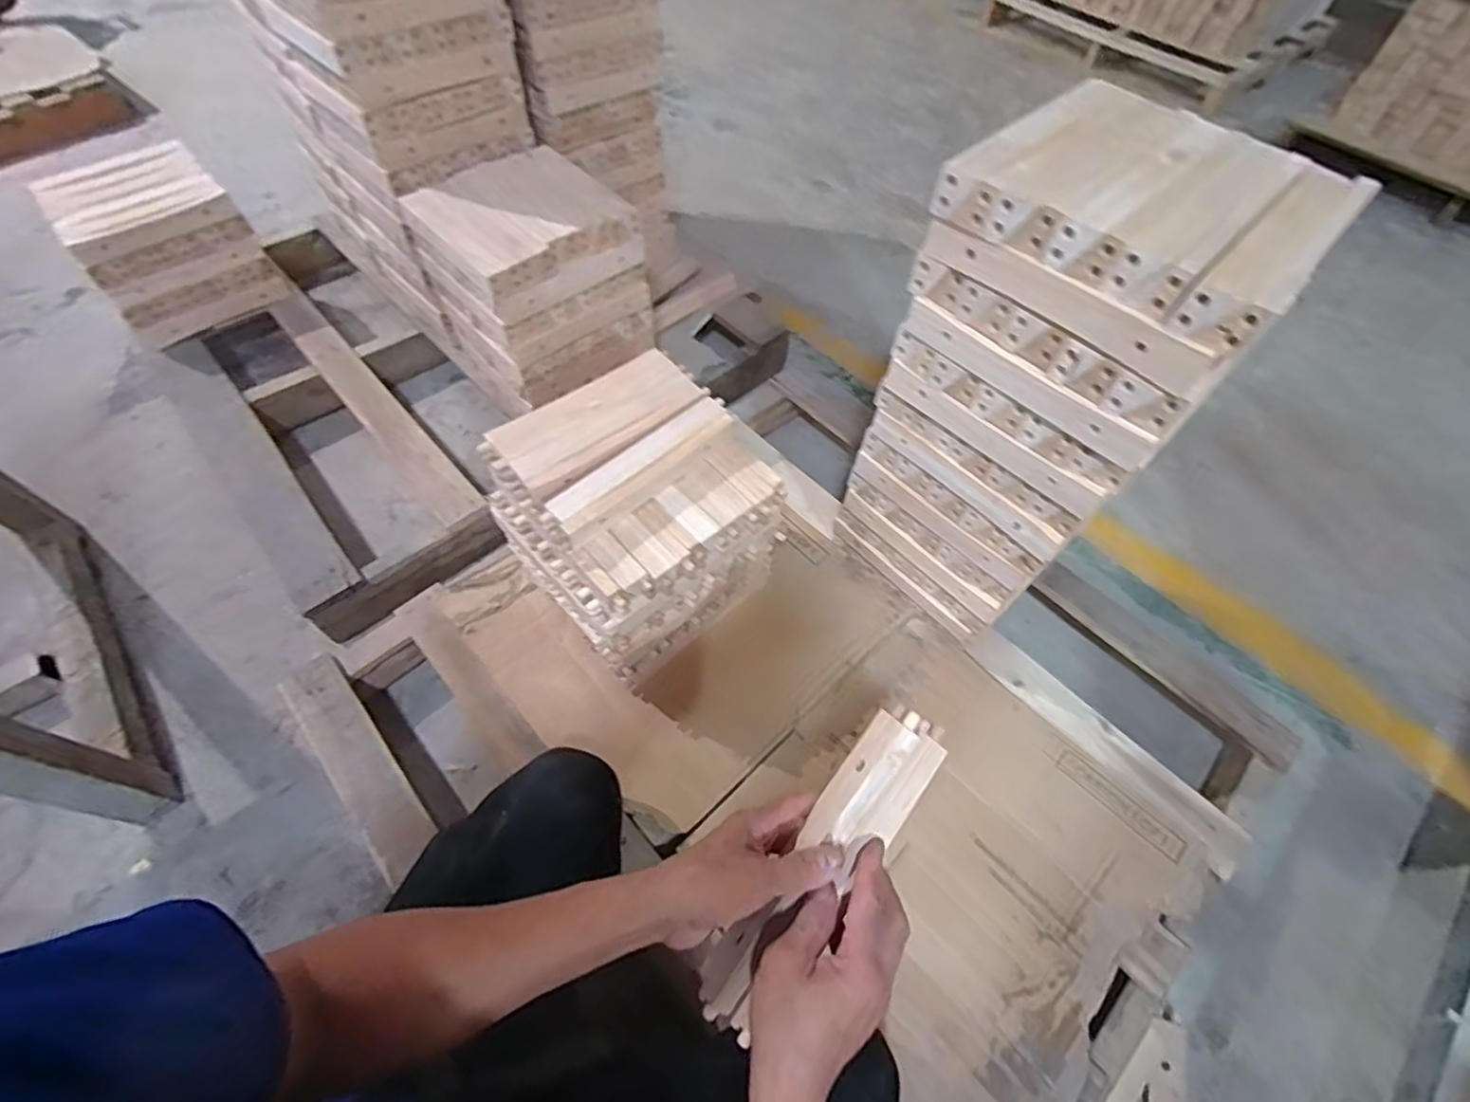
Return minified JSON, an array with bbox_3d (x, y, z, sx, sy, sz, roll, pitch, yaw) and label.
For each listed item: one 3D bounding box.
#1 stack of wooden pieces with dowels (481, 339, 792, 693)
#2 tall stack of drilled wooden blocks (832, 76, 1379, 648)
[{"bbox_3d":[-0.125,-0.033,0.851,0.272,0.285,0.261,-36,66,-23],"label":"stack of wooden pieces with dowels"},{"bbox_3d":[0.337,-0.162,0.730,0.261,0.519,0.261,-36,66,-23],"label":"tall stack of drilled wooden blocks"}]

